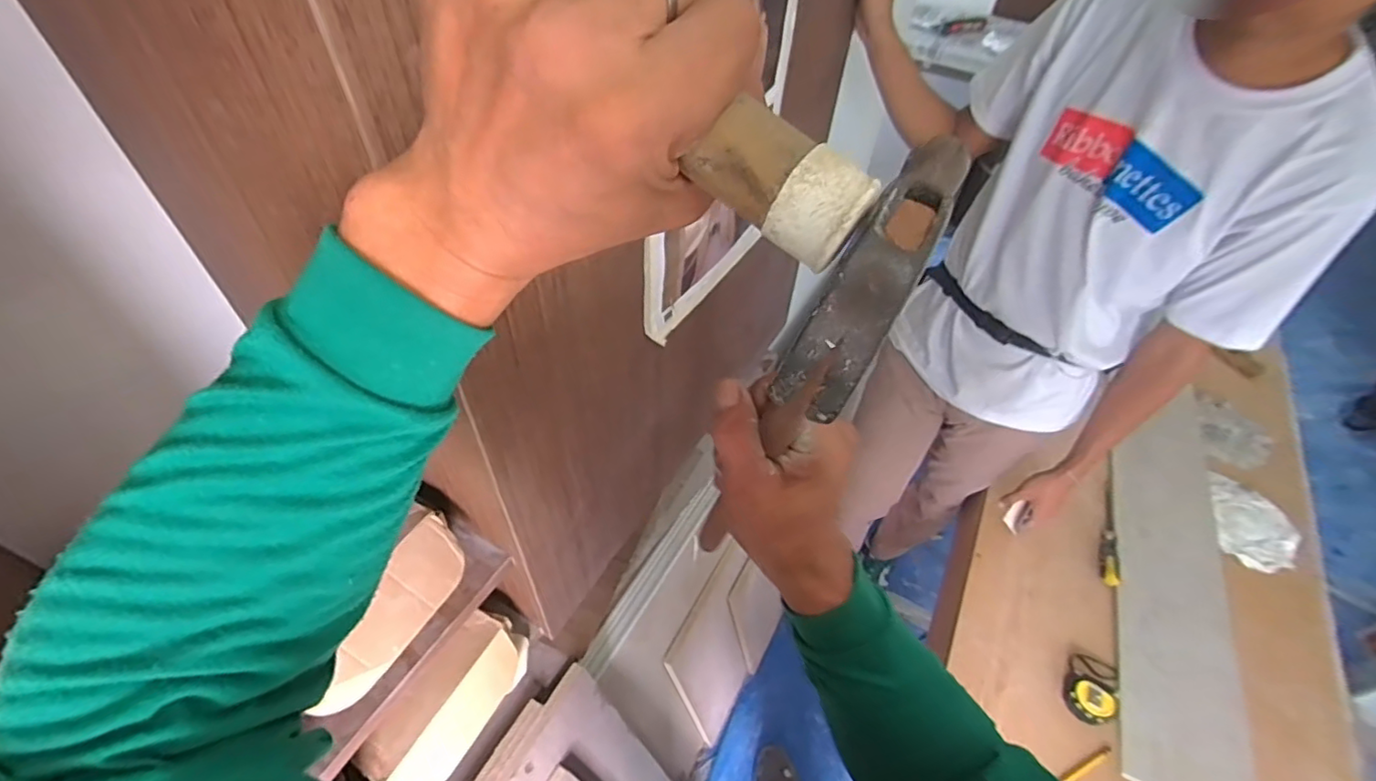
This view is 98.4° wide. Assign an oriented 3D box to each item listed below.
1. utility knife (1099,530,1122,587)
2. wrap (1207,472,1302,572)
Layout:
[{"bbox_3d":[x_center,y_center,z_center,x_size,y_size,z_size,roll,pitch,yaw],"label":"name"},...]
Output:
[{"bbox_3d":[0.814,0.318,1.146,0.035,0.020,0.134,23,52,15],"label":"utility knife"},{"bbox_3d":[1.167,0.271,1.222,0.139,0.032,0.230,23,52,16],"label":"wrap"}]

